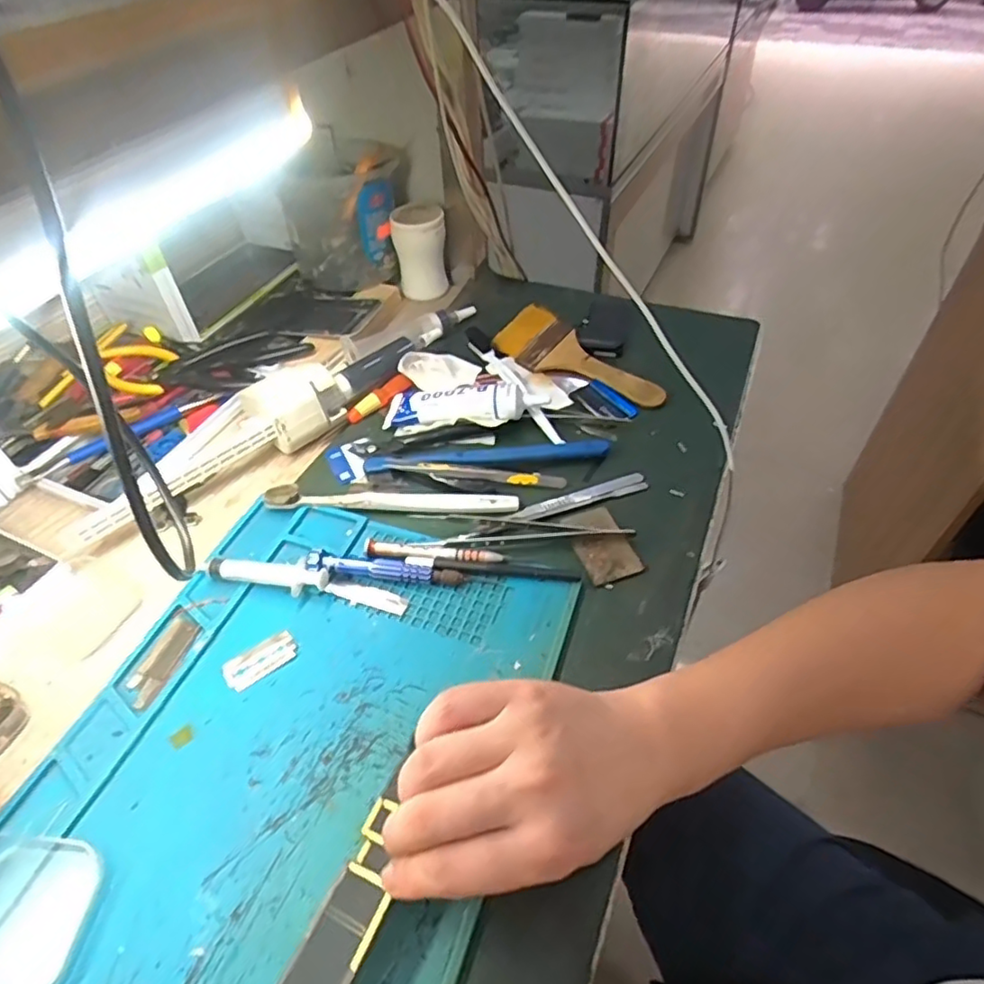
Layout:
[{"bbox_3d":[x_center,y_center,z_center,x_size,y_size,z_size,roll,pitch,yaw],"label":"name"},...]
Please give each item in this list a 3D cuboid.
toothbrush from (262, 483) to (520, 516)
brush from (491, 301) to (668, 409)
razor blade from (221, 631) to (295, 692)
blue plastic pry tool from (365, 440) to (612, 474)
[{"bbox_3d":[-0.073,0.006,0.452,0.182,0.011,0.021,1,48,2],"label":"toothbrush"},{"bbox_3d":[0.076,-0.113,0.556,0.061,0.013,0.163,-43,65,-9],"label":"brush"},{"bbox_3d":[-0.141,0.101,0.377,0.043,0.004,0.021,-31,54,-24],"label":"razor blade"},{"bbox_3d":[-0.002,-0.024,0.475,0.185,0.014,0.019,-3,48,-2],"label":"blue plastic pry tool"}]

